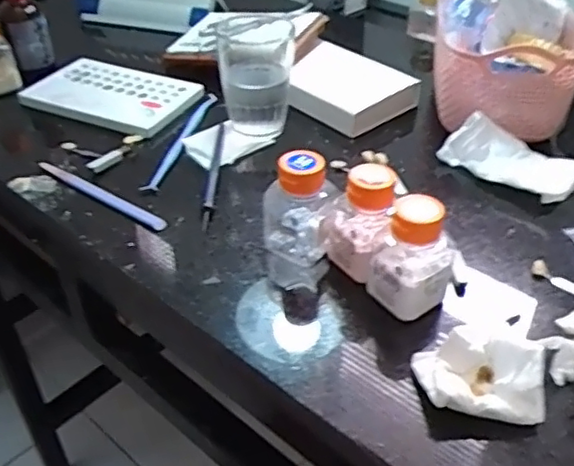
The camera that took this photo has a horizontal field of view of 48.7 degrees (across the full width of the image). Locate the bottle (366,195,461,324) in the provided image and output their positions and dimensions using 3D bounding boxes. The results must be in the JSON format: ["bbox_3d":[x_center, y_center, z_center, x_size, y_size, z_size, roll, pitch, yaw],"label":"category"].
[{"bbox_3d":[0.077,0.012,0.387,0.039,0.071,0.043,-27,47,-28],"label":"bottle"}]

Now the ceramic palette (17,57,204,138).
[{"bbox_3d":[-0.172,-0.142,0.634,0.162,0.008,0.102,19,44,22],"label":"ceramic palette"}]

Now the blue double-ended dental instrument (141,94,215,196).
[{"bbox_3d":[-0.092,-0.088,0.566,0.012,0.010,0.162,9,41,11],"label":"blue double-ended dental instrument"}]

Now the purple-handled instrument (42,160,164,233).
[{"bbox_3d":[-0.149,-0.032,0.508,0.144,0.007,0.013,25,46,28],"label":"purple-handled instrument"}]

